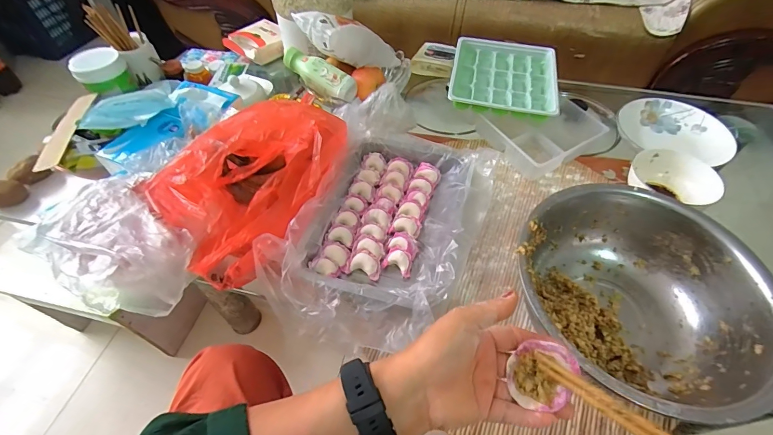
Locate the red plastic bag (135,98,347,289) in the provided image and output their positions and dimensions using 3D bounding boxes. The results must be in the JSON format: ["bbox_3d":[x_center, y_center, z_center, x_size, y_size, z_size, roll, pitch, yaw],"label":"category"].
[{"bbox_3d":[-0.209,-0.059,0.550,0.204,0.101,0.307,23,56,16],"label":"red plastic bag"}]

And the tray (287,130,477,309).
[{"bbox_3d":[0.010,-0.008,0.570,0.217,0.056,0.309,13,54,10],"label":"tray"}]

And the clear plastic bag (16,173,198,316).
[{"bbox_3d":[-0.341,0.021,0.464,0.248,0.064,0.153,29,58,20],"label":"clear plastic bag"}]

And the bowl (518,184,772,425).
[{"bbox_3d":[0.296,0.106,0.454,0.269,0.118,0.266,0,53,0],"label":"bowl"}]

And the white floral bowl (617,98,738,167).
[{"bbox_3d":[0.560,-0.168,0.721,0.197,0.044,0.165,19,55,13],"label":"white floral bowl"}]

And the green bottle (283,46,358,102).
[{"bbox_3d":[-0.130,-0.271,0.705,0.157,0.050,0.050,33,59,8],"label":"green bottle"}]

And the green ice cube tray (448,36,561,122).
[{"bbox_3d":[0.225,-0.272,0.704,0.195,0.040,0.201,9,54,7],"label":"green ice cube tray"}]

